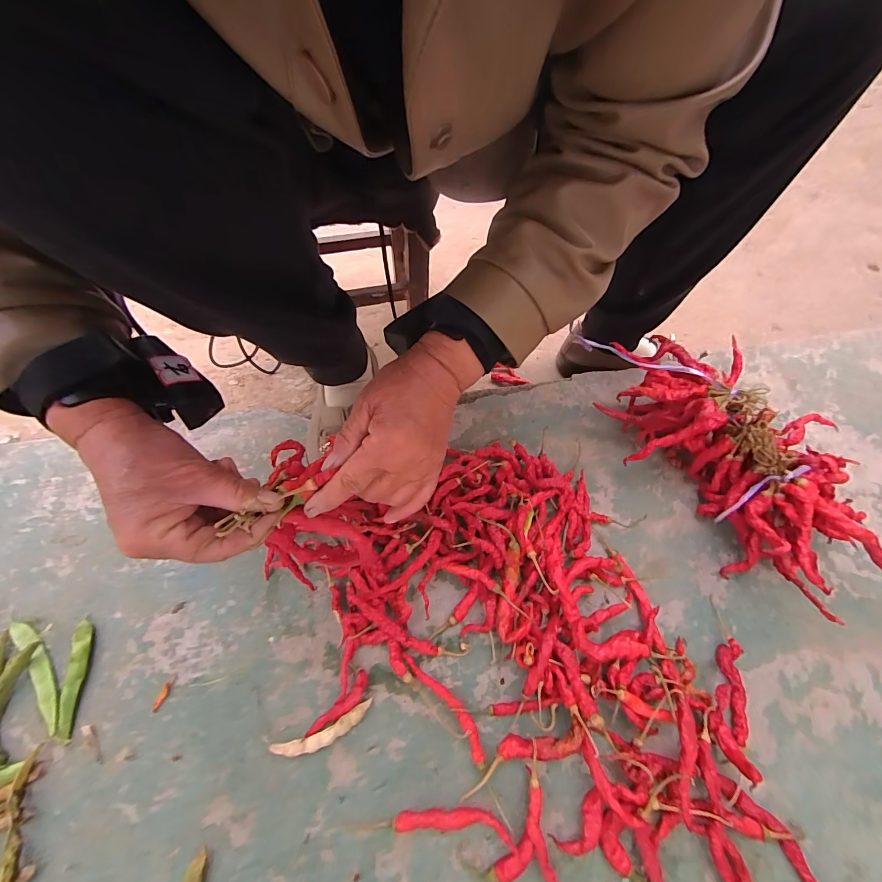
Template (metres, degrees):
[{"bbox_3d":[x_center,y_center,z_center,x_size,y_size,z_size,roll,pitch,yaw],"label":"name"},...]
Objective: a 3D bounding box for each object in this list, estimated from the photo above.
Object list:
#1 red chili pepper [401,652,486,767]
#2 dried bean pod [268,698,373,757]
[{"bbox_3d":[0.004,0.224,0.327,0.017,0.011,0.099,-37,66,-18],"label":"red chili pepper"},{"bbox_3d":[-0.097,0.244,0.316,0.080,0.014,0.017,-19,61,-10],"label":"dried bean pod"}]

